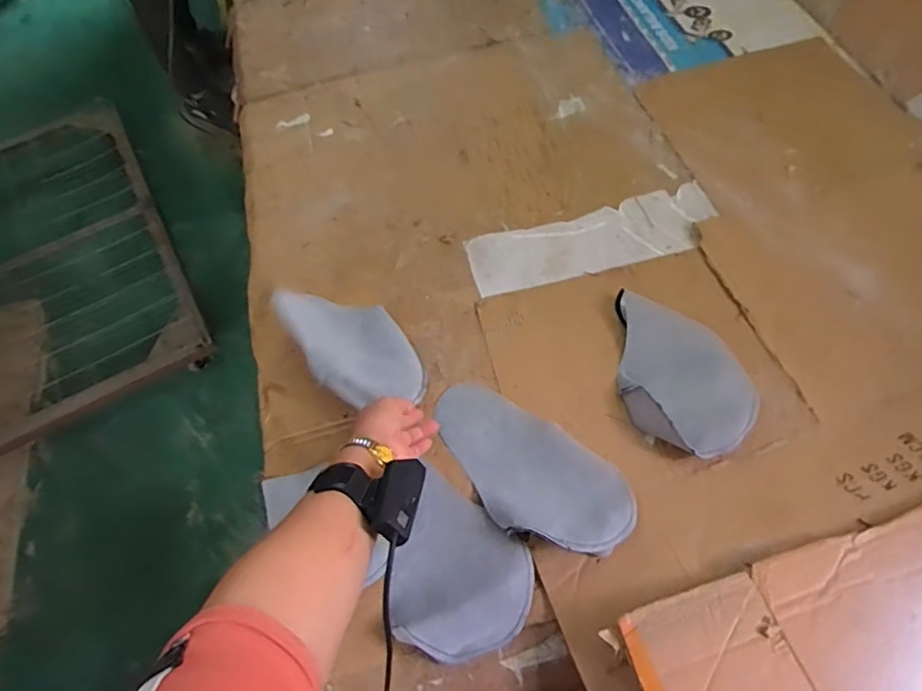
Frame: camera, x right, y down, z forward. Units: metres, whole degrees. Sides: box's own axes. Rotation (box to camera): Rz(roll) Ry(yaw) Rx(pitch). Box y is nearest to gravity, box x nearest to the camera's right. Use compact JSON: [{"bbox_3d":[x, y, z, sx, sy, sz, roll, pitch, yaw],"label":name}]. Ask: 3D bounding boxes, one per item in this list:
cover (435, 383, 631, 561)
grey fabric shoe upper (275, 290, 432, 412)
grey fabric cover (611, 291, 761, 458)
[{"bbox_3d":[0.078,0.150,0.709,0.145,0.036,0.288,-43,56,-17],"label":"cover"},{"bbox_3d":[-0.156,-0.018,0.770,0.132,0.083,0.245,-32,65,-12],"label":"grey fabric shoe upper"},{"bbox_3d":[0.266,0.027,0.732,0.121,0.077,0.244,-25,64,-10],"label":"grey fabric cover"}]

